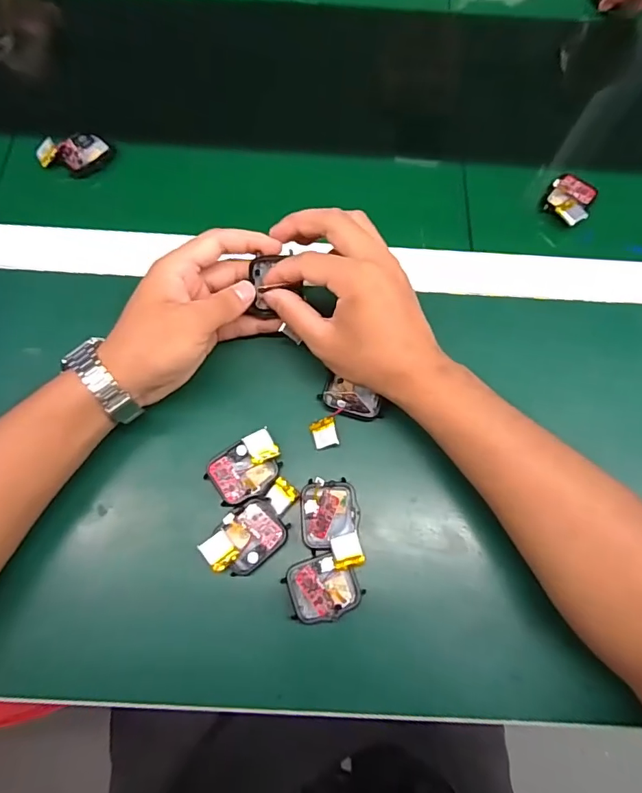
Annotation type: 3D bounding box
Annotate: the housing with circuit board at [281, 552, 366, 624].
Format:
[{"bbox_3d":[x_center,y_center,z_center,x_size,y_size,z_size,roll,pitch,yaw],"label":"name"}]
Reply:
[{"bbox_3d":[0.002,0.123,0.307,0.045,0.012,0.039,-16,73,-7],"label":"housing with circuit board"}]

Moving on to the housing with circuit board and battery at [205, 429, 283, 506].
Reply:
[{"bbox_3d":[-0.051,0.051,0.332,0.050,0.022,0.037,-35,76,-12],"label":"housing with circuit board and battery"}]

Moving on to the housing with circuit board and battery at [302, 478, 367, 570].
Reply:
[{"bbox_3d":[0.007,0.084,0.317,0.038,0.018,0.057,-6,72,-4],"label":"housing with circuit board and battery"}]

